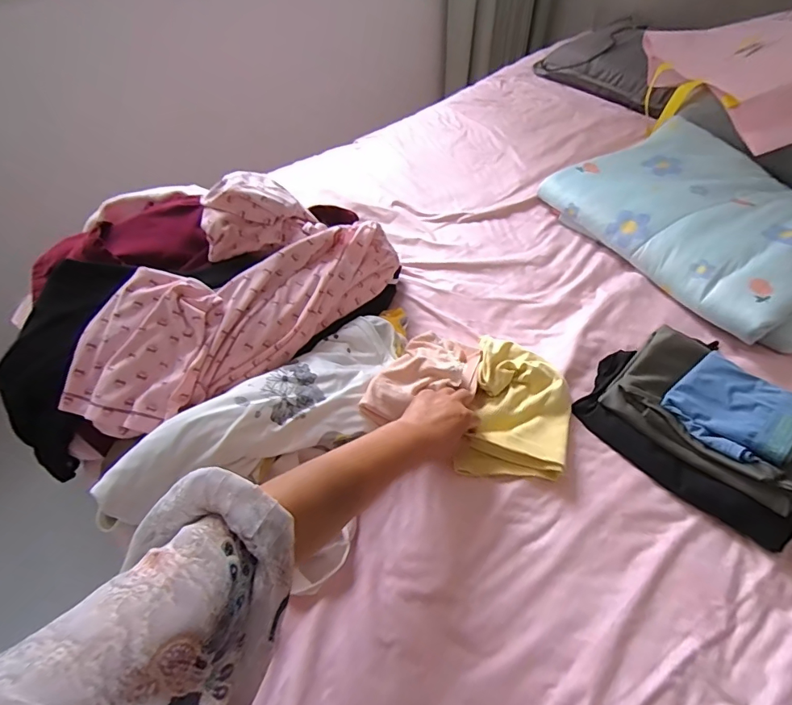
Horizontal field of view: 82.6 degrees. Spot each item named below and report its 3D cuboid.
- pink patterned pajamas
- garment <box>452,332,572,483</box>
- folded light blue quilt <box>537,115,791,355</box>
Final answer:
[{"bbox_3d":[-0.217,-0.087,0.634,0.211,0.140,0.488,28,57,22],"label":"pink patterned pajamas"},{"bbox_3d":[0.172,0.076,0.628,0.131,0.041,0.208,12,52,11],"label":"garment"},{"bbox_3d":[0.575,-0.248,0.842,0.347,0.107,0.534,-24,54,-16],"label":"folded light blue quilt"}]

